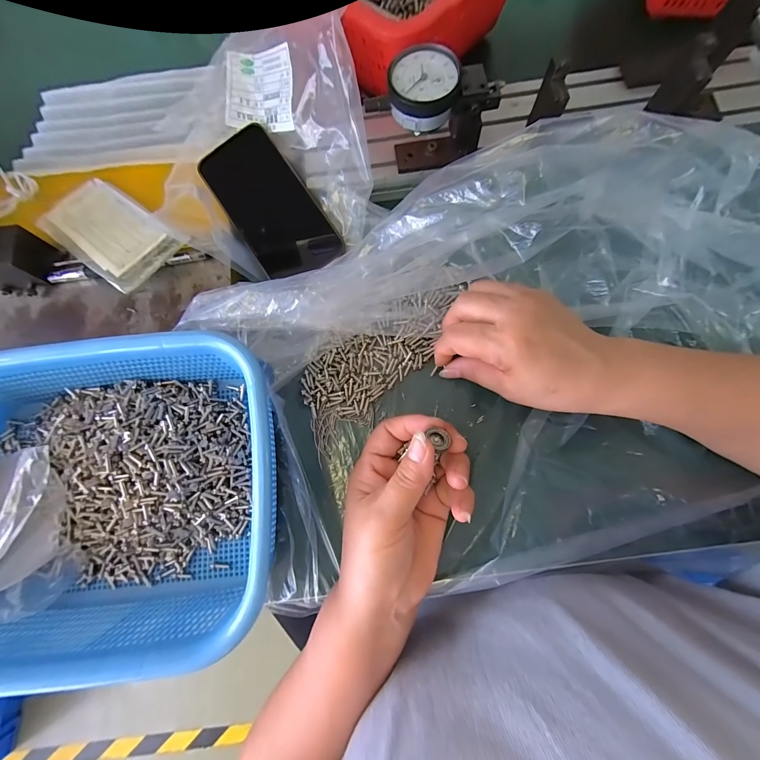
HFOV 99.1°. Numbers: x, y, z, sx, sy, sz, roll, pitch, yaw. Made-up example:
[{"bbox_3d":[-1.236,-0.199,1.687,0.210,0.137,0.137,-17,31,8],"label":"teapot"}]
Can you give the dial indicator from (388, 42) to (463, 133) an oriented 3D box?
[{"bbox_3d":[0.033,-0.225,0.251,0.052,0.029,0.050,-1,78,3],"label":"dial indicator"}]

